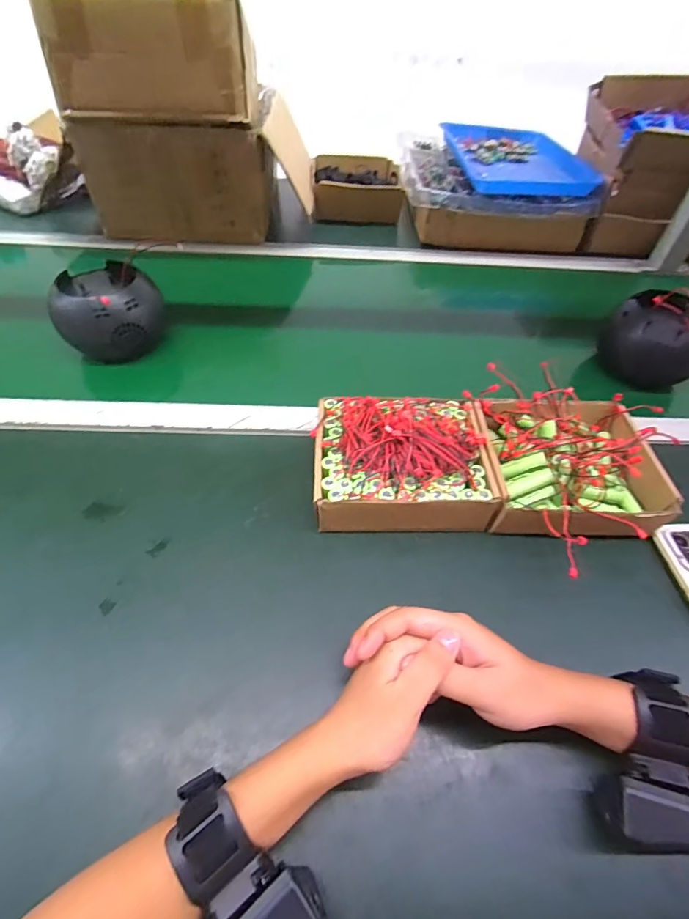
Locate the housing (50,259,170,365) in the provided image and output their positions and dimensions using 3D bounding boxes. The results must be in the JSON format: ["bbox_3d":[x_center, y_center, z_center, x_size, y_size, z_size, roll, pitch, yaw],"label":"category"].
[{"bbox_3d":[-0.304,-0.190,0.552,0.122,0.093,0.129,-23,56,-21],"label":"housing"}]

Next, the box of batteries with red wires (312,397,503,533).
[{"bbox_3d":[0.054,0.004,0.416,0.167,0.083,0.149,0,51,-4],"label":"box of batteries with red wires"}]

